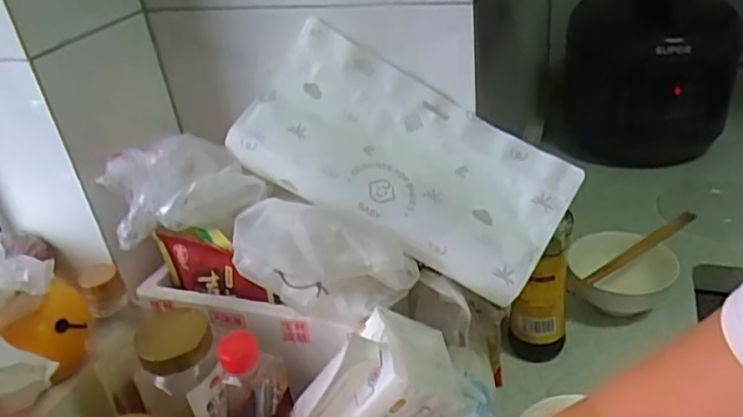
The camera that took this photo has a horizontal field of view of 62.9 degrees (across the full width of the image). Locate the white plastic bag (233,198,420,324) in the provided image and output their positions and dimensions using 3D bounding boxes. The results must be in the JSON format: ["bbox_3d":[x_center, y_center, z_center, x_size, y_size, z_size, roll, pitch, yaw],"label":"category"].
[{"bbox_3d":[-0.040,0.044,0.558,0.156,0.093,0.068,3,33,16],"label":"white plastic bag"}]

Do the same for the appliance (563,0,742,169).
[{"bbox_3d":[0.488,-0.234,1.081,0.272,0.273,0.243,5,34,20],"label":"appliance"}]

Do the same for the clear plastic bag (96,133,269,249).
[{"bbox_3d":[-0.180,-0.020,0.592,0.146,0.088,0.056,-13,32,-9],"label":"clear plastic bag"}]

